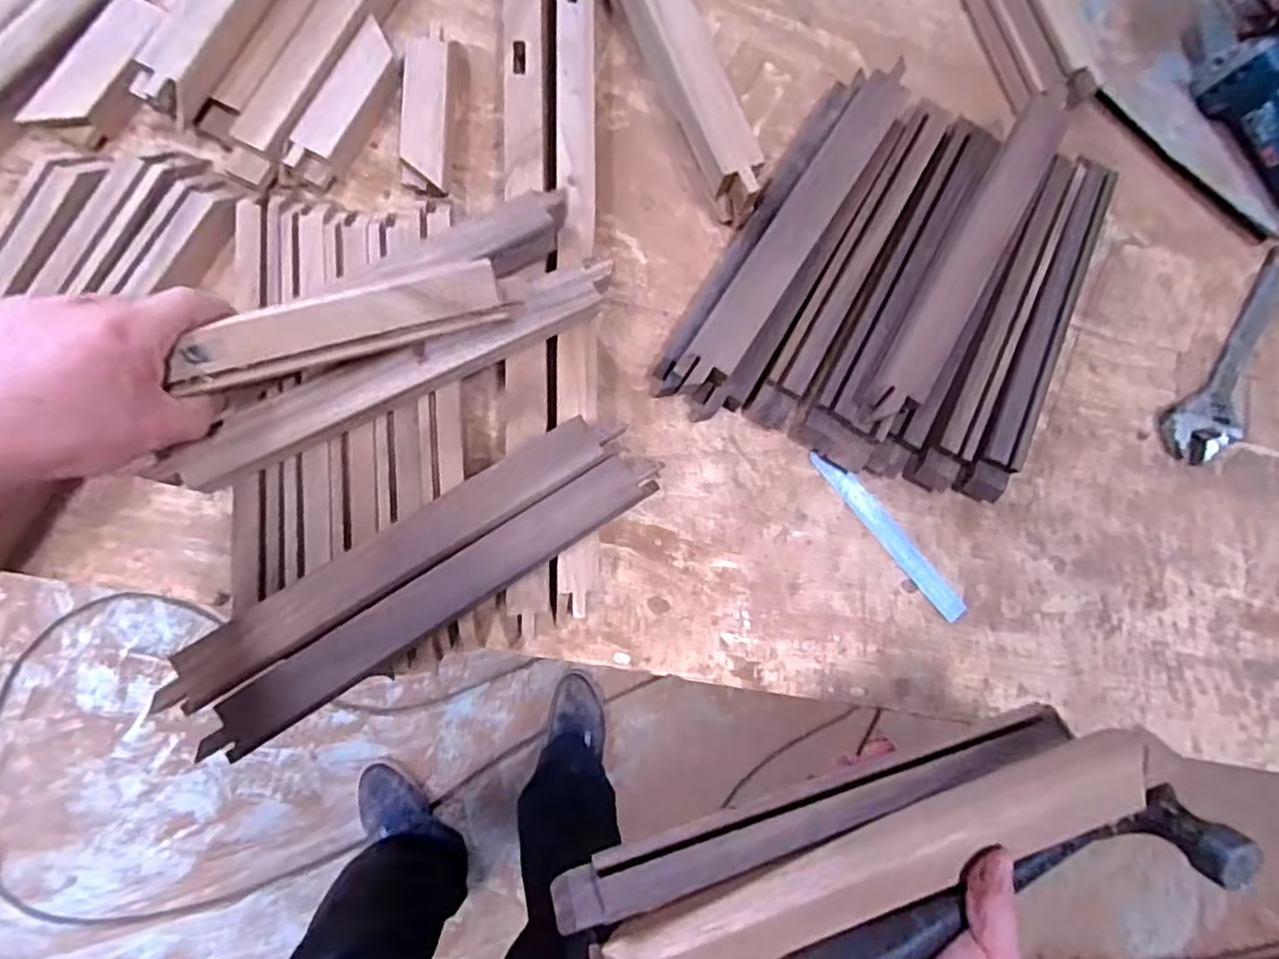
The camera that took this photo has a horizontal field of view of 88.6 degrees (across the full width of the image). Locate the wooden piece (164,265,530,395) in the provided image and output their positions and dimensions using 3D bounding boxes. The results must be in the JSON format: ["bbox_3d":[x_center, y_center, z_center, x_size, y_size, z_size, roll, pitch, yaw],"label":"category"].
[{"bbox_3d":[-0.163,-0.089,0.369,0.174,0.024,0.036,-17,124,-8],"label":"wooden piece"}]

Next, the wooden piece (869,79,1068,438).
[{"bbox_3d":[0.254,-0.176,0.498,0.040,0.029,0.315,33,79,-2],"label":"wooden piece"}]

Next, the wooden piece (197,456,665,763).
[{"bbox_3d":[-0.120,0.071,0.412,0.300,0.021,0.037,-33,88,-11],"label":"wooden piece"}]

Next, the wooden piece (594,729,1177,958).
[{"bbox_3d":[0.136,0.202,0.341,0.306,0.018,0.044,-20,86,-4],"label":"wooden piece"}]

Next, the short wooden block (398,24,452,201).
[{"bbox_3d":[-0.159,-0.276,0.497,0.033,0.034,0.124,1,83,-7],"label":"short wooden block"}]

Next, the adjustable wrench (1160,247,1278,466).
[{"bbox_3d":[0.525,-0.107,0.568,0.056,0.016,0.225,40,80,-1],"label":"adjustable wrench"}]

